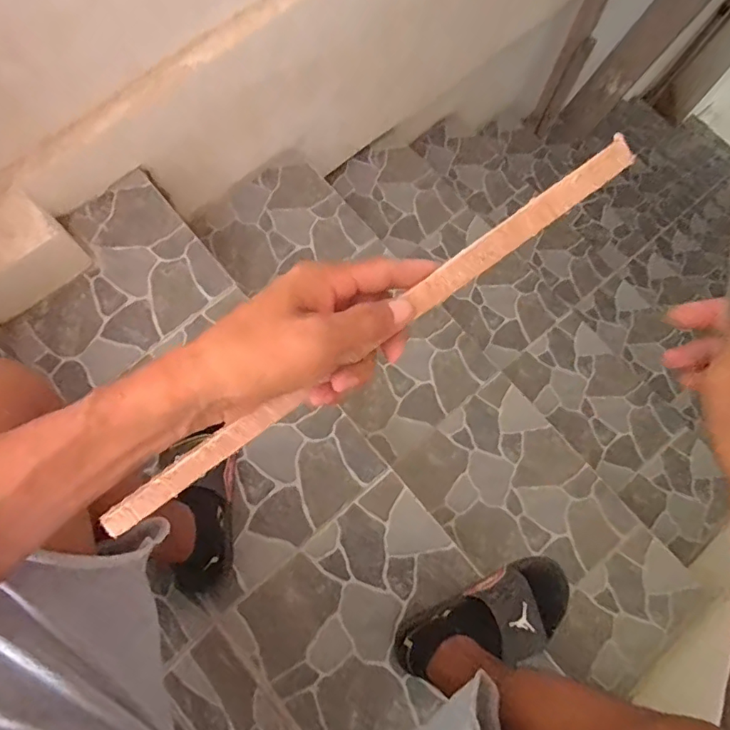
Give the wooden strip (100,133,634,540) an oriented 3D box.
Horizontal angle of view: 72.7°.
[{"bbox_3d":[0.007,-0.020,0.284,0.365,0.007,0.017,-37,79,-4],"label":"wooden strip"}]

